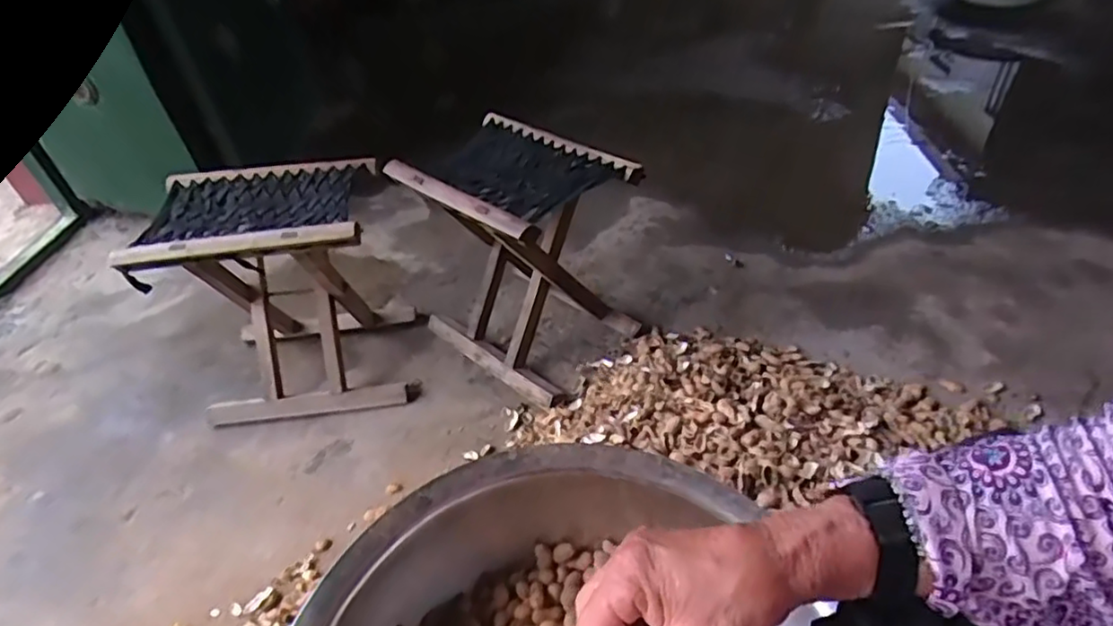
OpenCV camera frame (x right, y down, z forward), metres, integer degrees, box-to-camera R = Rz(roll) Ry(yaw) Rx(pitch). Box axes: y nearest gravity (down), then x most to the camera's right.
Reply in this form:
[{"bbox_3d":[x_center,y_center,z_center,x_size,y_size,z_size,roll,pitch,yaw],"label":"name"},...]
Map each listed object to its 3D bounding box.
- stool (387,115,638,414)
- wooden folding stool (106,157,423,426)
[{"bbox_3d":[-0.061,-0.090,1.019,0.332,0.332,0.213,31,52,30],"label":"stool"},{"bbox_3d":[-0.413,-0.032,0.998,0.321,0.338,0.254,-7,43,-5],"label":"wooden folding stool"}]

